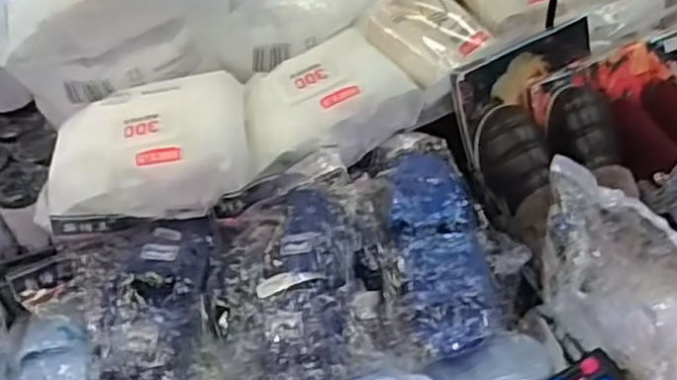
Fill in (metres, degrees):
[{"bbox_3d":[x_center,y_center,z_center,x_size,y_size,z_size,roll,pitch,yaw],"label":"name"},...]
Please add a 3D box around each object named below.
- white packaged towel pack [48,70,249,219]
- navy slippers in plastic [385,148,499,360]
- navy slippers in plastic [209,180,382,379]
[{"bbox_3d":[-0.265,-0.060,1.000,0.284,0.096,0.195,-15,46,-10],"label":"white packaged towel pack"},{"bbox_3d":[0.135,0.071,0.943,0.117,0.067,0.298,-8,45,-3],"label":"navy slippers in plastic"},{"bbox_3d":[-0.060,0.131,0.922,0.206,0.100,0.297,-11,45,-6],"label":"navy slippers in plastic"}]

